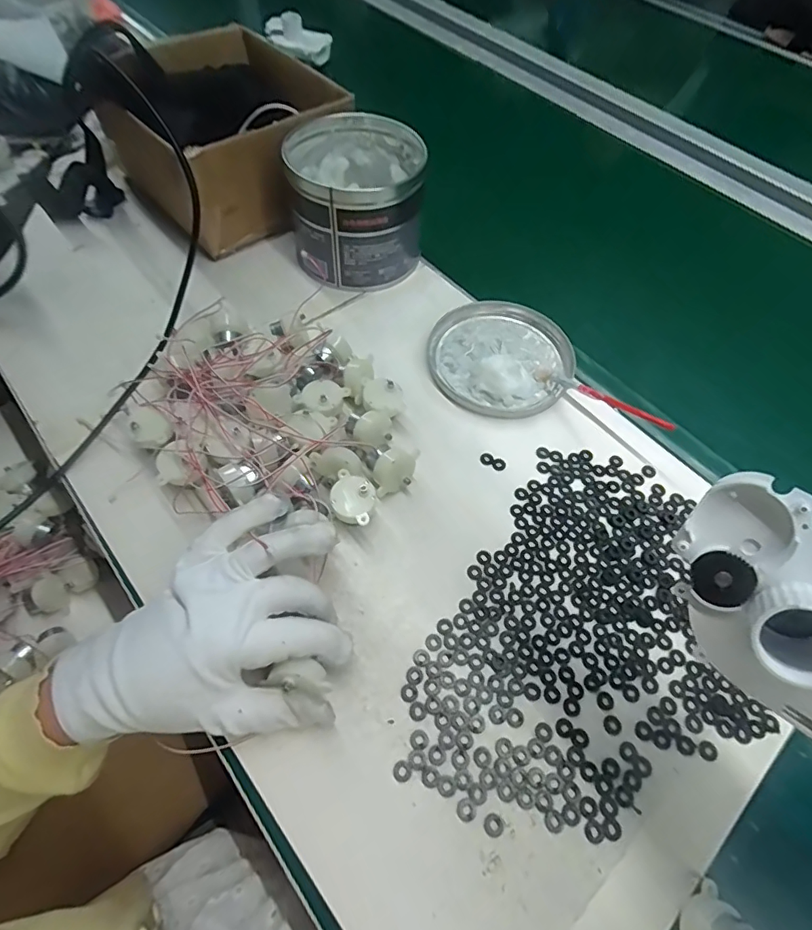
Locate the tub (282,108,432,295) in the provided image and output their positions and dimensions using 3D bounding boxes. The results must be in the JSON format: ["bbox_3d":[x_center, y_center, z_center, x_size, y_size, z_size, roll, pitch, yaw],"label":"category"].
[{"bbox_3d":[-0.049,-0.257,0.491,0.125,0.102,0.137,-5,59,-6],"label":"tub"}]

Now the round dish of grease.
[{"bbox_3d":[0.088,-0.104,0.452,0.126,0.022,0.129,8,59,2],"label":"round dish of grease"}]

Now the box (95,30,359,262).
[{"bbox_3d":[-0.182,-0.341,0.519,0.185,0.114,0.203,-38,68,-23],"label":"box"}]

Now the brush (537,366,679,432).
[{"bbox_3d":[0.161,-0.056,0.411,0.013,0.013,0.121,-38,51,-23],"label":"brush"}]

